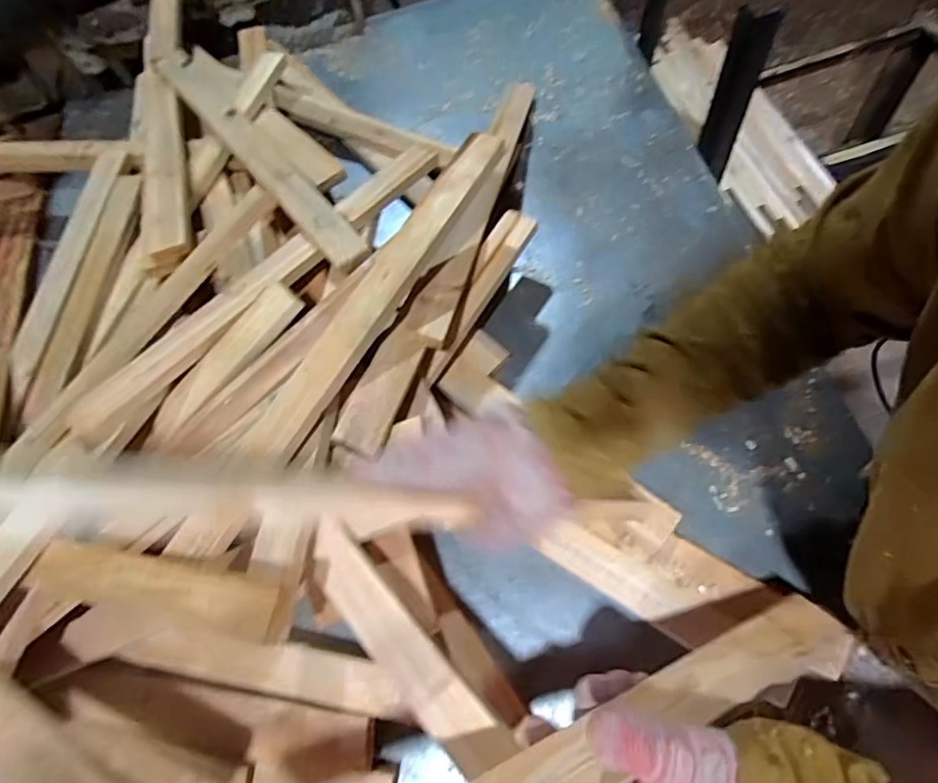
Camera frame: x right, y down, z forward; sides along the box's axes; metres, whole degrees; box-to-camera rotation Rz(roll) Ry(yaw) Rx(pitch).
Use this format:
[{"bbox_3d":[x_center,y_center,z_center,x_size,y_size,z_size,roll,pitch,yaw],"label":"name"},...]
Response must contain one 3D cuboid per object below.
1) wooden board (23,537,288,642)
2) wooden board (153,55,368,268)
[{"bbox_3d":[-0.235,0.142,0.390,0.230,0.016,0.042,1,66,21],"label":"wooden board"},{"bbox_3d":[-0.264,-0.298,0.638,0.050,0.026,0.482,-33,64,-19],"label":"wooden board"}]

